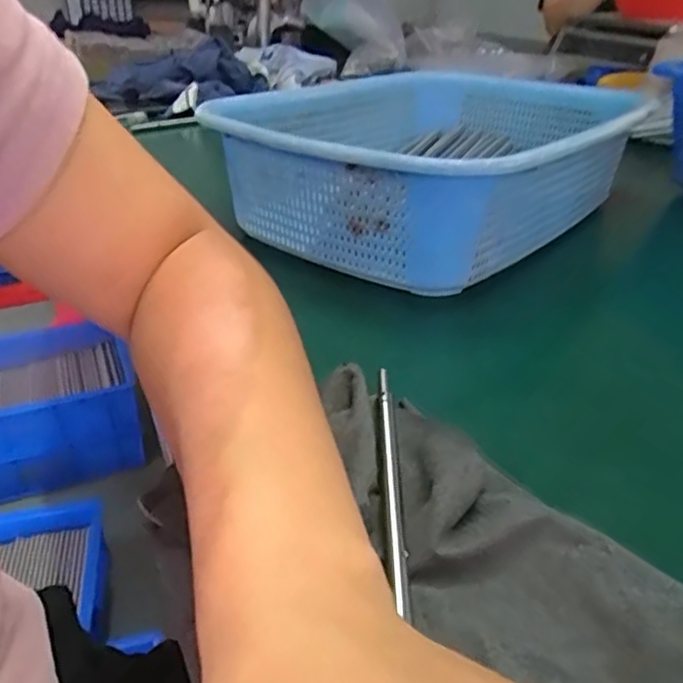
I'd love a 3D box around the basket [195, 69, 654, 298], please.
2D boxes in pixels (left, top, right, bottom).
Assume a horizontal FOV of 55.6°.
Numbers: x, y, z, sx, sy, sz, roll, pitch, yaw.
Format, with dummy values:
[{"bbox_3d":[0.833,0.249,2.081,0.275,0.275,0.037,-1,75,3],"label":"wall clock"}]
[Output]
[{"bbox_3d":[0.086,-0.142,0.501,0.228,0.091,0.327,20,35,30],"label":"basket"}]

